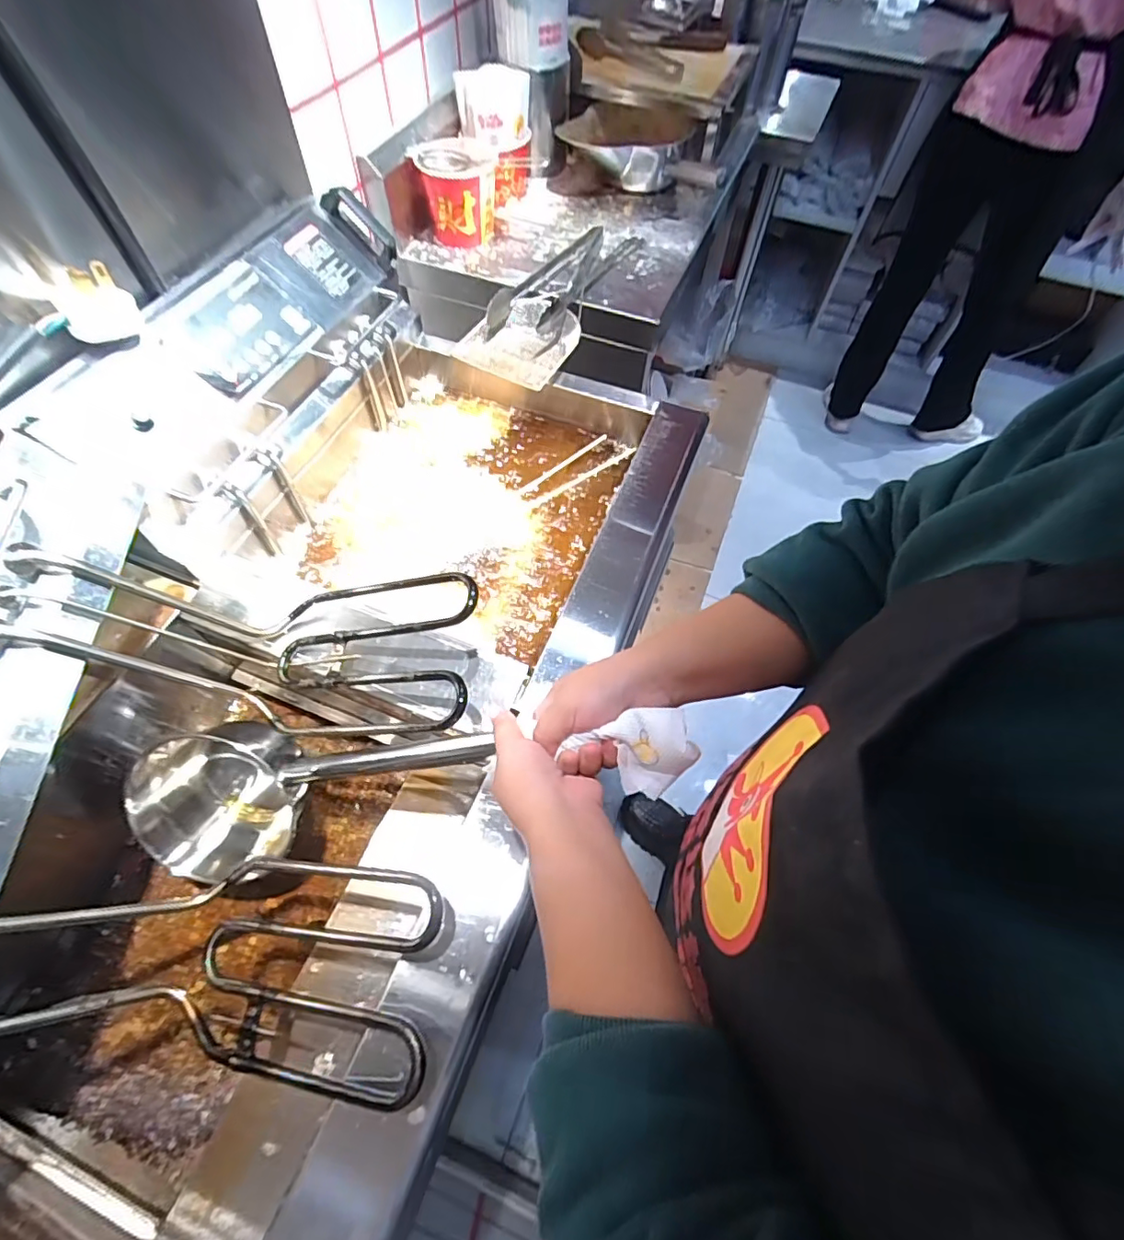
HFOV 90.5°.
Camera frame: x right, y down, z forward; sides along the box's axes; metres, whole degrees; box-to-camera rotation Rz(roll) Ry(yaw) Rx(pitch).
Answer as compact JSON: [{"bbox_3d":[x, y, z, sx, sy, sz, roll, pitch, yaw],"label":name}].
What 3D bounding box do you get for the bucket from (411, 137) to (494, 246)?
[{"bbox_3d":[-0.174,-0.704,0.918,0.117,0.117,0.114,2,61,-3],"label":"bucket"}]

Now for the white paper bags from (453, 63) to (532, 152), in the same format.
[{"bbox_3d":[-0.113,-0.852,0.931,0.122,0.085,0.118,-3,61,-5],"label":"white paper bags"}]

